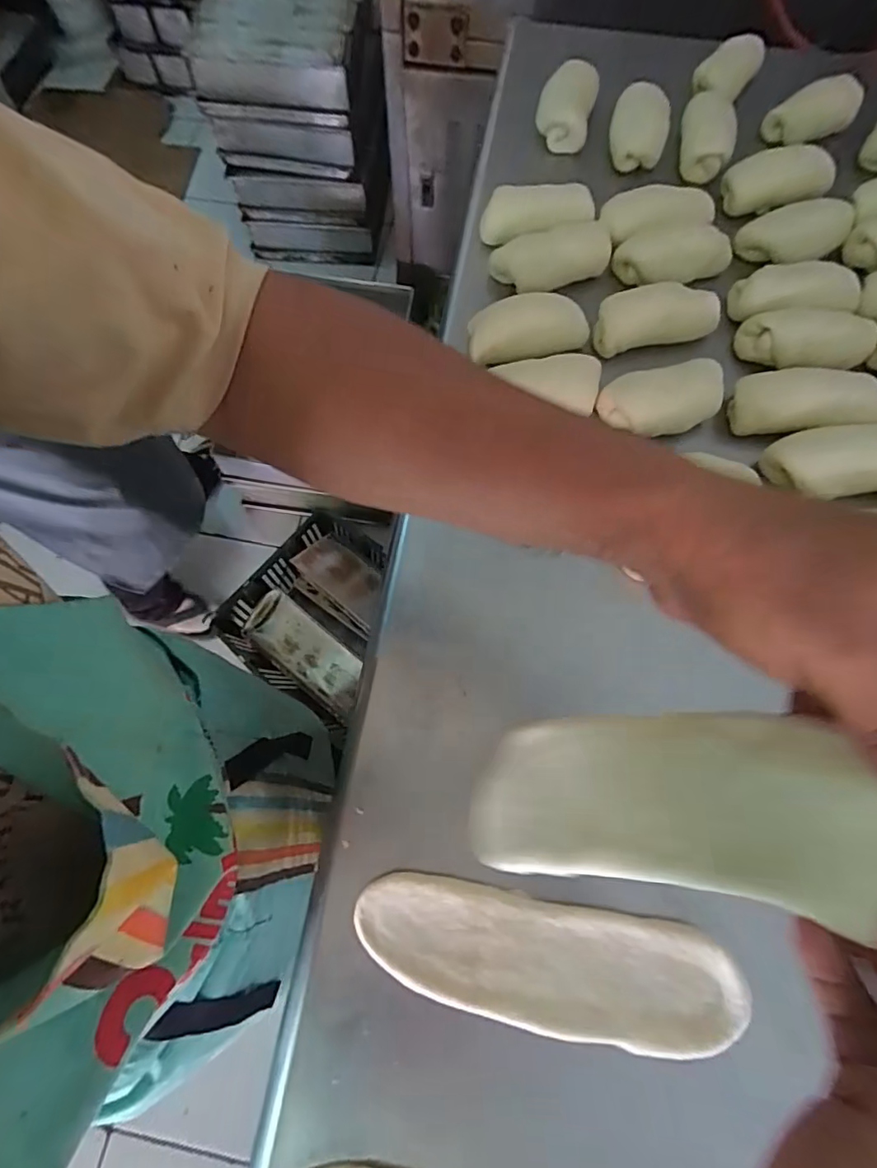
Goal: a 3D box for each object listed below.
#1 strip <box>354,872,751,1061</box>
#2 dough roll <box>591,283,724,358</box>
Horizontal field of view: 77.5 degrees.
[{"bbox_3d":[0.066,0.238,0.342,0.233,0.014,0.070,9,72,4],"label":"strip"},{"bbox_3d":[0.199,-0.255,0.516,0.109,0.045,0.046,-3,70,-1],"label":"dough roll"}]

